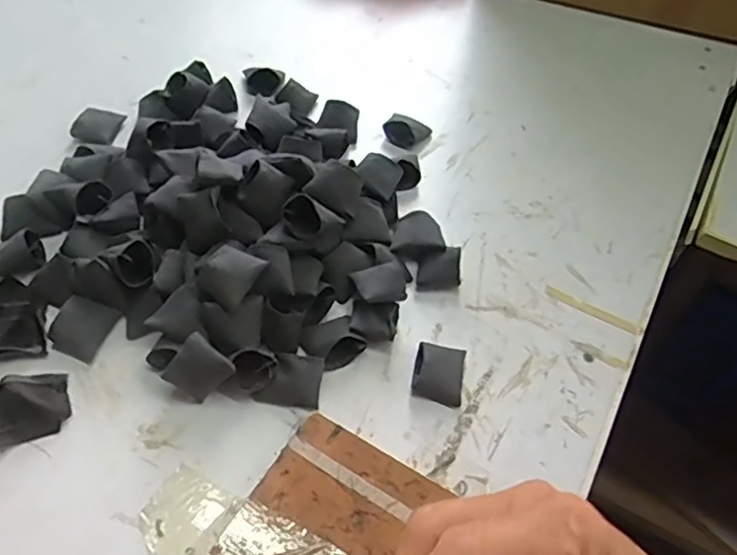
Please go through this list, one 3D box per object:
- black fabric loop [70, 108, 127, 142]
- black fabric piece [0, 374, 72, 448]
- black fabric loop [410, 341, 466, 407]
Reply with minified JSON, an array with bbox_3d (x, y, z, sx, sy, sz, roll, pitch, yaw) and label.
[{"bbox_3d":[-0.252,-0.143,0.588,0.039,0.014,0.042,6,51,-1],"label":"black fabric loop"},{"bbox_3d":[-0.223,0.085,0.413,0.048,0.016,0.043,-10,53,-13],"label":"black fabric piece"},{"bbox_3d":[0.051,0.066,0.452,0.035,0.019,0.044,13,52,5],"label":"black fabric loop"}]

